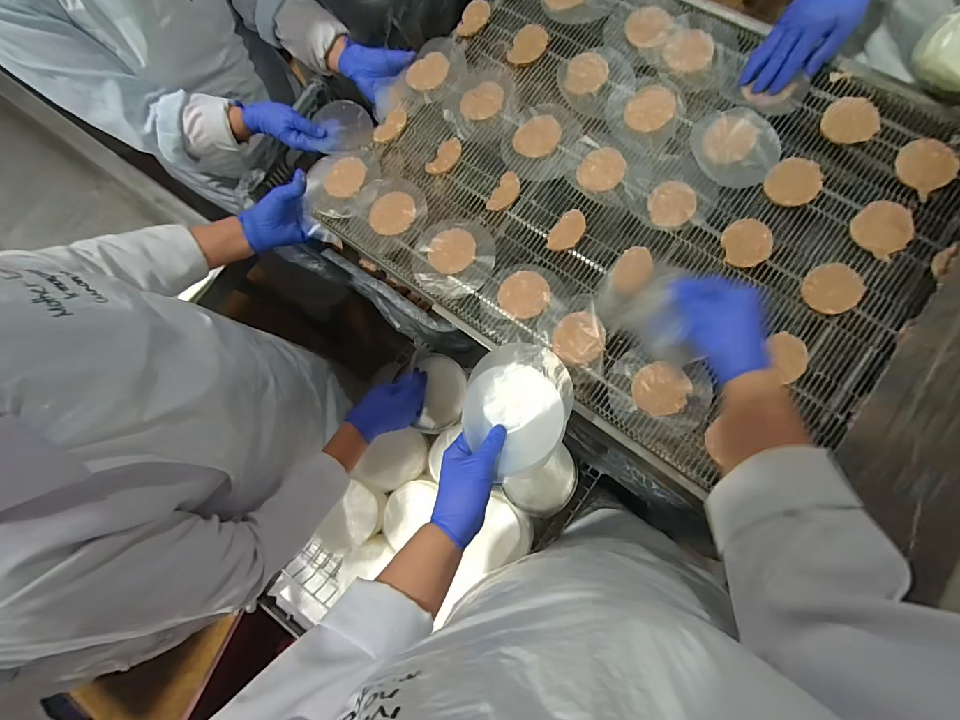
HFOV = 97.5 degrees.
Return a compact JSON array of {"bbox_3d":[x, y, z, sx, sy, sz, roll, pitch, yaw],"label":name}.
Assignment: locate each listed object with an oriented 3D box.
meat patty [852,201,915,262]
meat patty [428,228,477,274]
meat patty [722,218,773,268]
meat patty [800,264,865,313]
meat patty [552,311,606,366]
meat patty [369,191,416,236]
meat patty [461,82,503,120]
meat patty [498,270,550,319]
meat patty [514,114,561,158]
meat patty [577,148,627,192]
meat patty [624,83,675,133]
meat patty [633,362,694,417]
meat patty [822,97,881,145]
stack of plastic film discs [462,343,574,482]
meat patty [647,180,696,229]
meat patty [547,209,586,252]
[{"bbox_3d":[0.523,-0.172,0.545,0.080,0.009,0.065,-45,81,-3],"label":"meat patty"},{"bbox_3d":[-0.042,-0.162,0.624,0.067,0.004,0.068,3,82,5],"label":"meat patty"},{"bbox_3d":[0.359,-0.158,0.567,0.057,0.006,0.068,-11,76,18],"label":"meat patty"},{"bbox_3d":[0.454,-0.093,0.541,0.074,0.007,0.063,-14,81,2],"label":"meat patty"},{"bbox_3d":[0.135,-0.030,0.571,0.066,0.010,0.070,8,83,5],"label":"meat patty"},{"bbox_3d":[-0.134,-0.226,0.647,0.071,0.004,0.062,-43,81,-2],"label":"meat patty"},{"bbox_3d":[0.005,-0.410,0.666,0.071,0.004,0.060,-31,81,-1],"label":"meat patty"},{"bbox_3d":[0.062,-0.093,0.597,0.070,0.010,0.069,-2,82,4],"label":"meat patty"},{"bbox_3d":[0.089,-0.341,0.641,0.064,0.004,0.071,29,85,8],"label":"meat patty"},{"bbox_3d":[0.179,-0.278,0.617,0.071,0.004,0.061,-41,81,-2],"label":"meat patty"},{"bbox_3d":[0.253,-0.374,0.622,0.065,0.005,0.079,36,86,8],"label":"meat patty"},{"bbox_3d":[0.234,0.038,0.547,0.065,0.011,0.067,-1,82,4],"label":"meat patty"},{"bbox_3d":[0.509,-0.328,0.579,0.067,0.014,0.063,11,83,6],"label":"meat patty"},{"bbox_3d":[0.039,0.054,0.477,0.114,0.025,0.143,18,84,6],"label":"stack of plastic film discs"},{"bbox_3d":[0.270,-0.219,0.591,0.060,0.006,0.065,-6,82,3],"label":"meat patty"},{"bbox_3d":[0.127,-0.185,0.604,0.040,0.012,0.066,34,86,8],"label":"meat patty"}]

